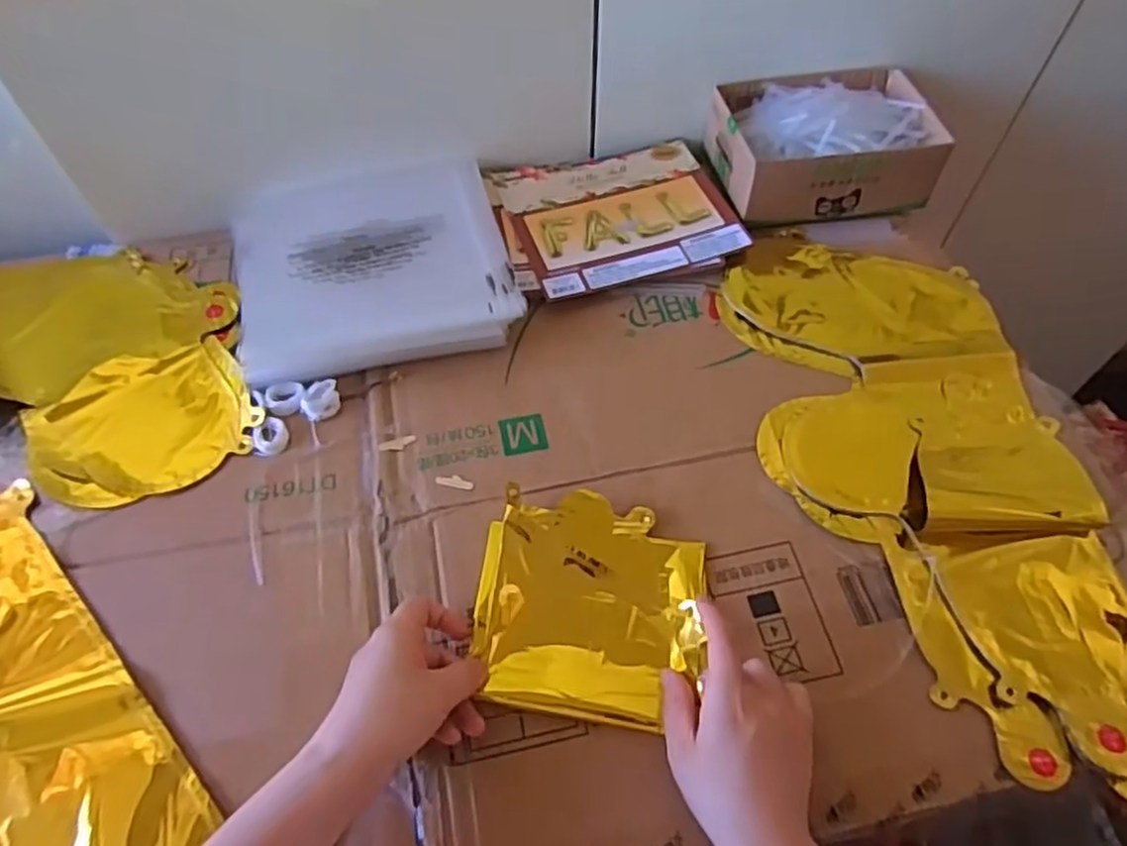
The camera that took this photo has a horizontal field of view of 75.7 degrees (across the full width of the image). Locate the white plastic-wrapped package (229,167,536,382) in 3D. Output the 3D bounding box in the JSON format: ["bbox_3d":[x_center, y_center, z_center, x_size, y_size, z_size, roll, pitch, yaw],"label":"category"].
[{"bbox_3d":[-0.160,-0.138,0.609,0.218,0.025,0.207,-13,60,-8],"label":"white plastic-wrapped package"}]

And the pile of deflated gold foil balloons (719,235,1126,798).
[{"bbox_3d":[0.261,0.021,0.522,0.206,0.015,0.431,-10,59,-7],"label":"pile of deflated gold foil balloons"}]

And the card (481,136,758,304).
[{"bbox_3d":[0.044,-0.192,0.655,0.204,0.008,0.169,-13,60,-8],"label":"card"}]

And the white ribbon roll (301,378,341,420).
[{"bbox_3d":[-0.184,-0.017,0.551,0.027,0.010,0.029,0,59,0],"label":"white ribbon roll"}]

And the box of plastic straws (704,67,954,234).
[{"bbox_3d":[0.236,-0.260,0.663,0.182,0.063,0.139,-6,59,-4],"label":"box of plastic straws"}]

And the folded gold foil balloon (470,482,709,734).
[{"bbox_3d":[0.017,0.115,0.466,0.142,0.020,0.136,8,59,4],"label":"folded gold foil balloon"}]

